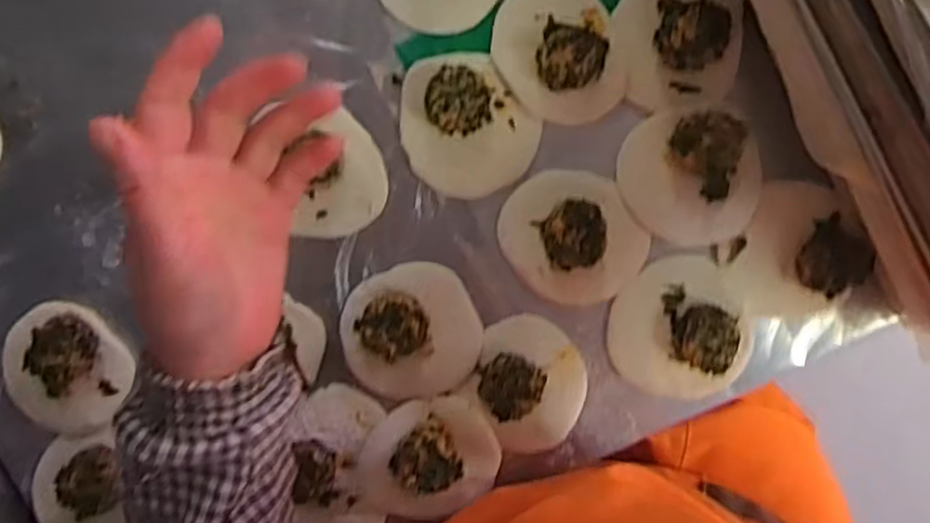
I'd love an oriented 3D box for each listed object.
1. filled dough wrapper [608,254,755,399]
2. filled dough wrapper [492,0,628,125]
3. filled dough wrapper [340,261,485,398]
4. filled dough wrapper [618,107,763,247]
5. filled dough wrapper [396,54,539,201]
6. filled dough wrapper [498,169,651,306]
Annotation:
[{"bbox_3d":[0.146,0.046,0.489,0.091,0.032,0.093,-2,97,0],"label":"filled dough wrapper"},{"bbox_3d":[0.060,-0.134,0.467,0.077,0.032,0.094,-15,97,2],"label":"filled dough wrapper"},{"bbox_3d":[-0.035,0.049,0.494,0.088,0.030,0.088,0,97,0],"label":"filled dough wrapper"},{"bbox_3d":[0.147,-0.054,0.479,0.088,0.031,0.085,0,97,0],"label":"filled dough wrapper"},{"bbox_3d":[-0.002,-0.087,0.478,0.079,0.024,0.095,-39,96,4],"label":"filled dough wrapper"},{"bbox_3d":[0.071,-0.014,0.485,0.084,0.029,0.095,-35,96,4],"label":"filled dough wrapper"}]

